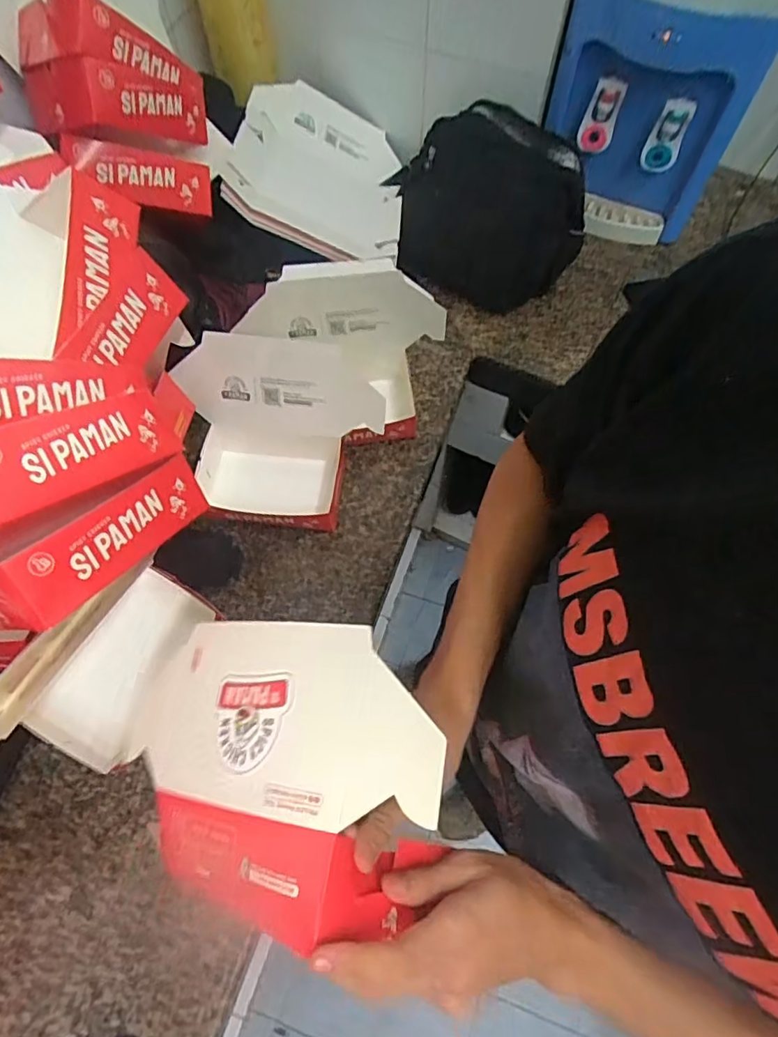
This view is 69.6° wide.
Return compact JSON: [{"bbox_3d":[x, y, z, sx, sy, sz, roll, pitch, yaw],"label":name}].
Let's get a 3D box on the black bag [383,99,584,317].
[{"bbox_3d":[0.153,-0.486,0.887,0.283,0.203,0.230,5,66,1],"label":"black bag"}]

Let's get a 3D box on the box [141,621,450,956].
[{"bbox_3d":[-0.077,0.167,0.404,0.266,0.080,0.186,11,71,35],"label":"box"}]

